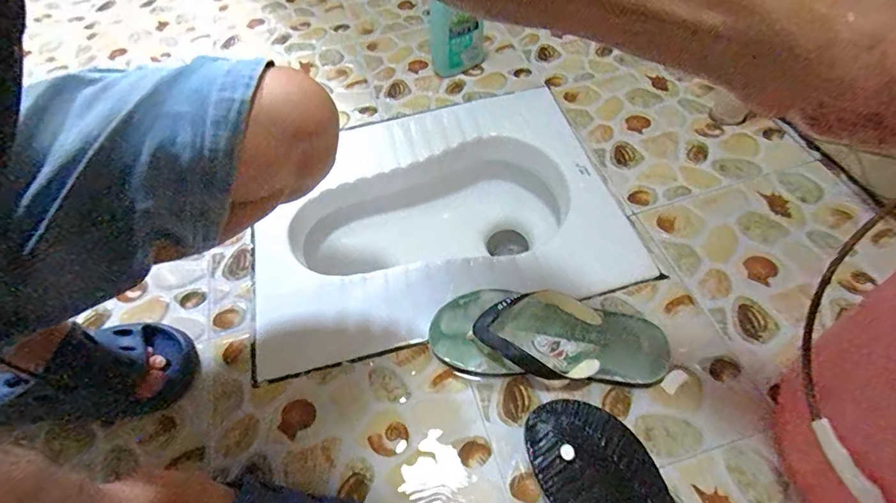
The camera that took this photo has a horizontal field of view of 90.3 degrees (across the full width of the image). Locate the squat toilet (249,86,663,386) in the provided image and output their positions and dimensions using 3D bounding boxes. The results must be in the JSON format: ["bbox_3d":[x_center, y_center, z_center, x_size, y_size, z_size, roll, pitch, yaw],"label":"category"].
[{"bbox_3d":[-0.021,-0.028,0.727,0.522,0.176,0.417,-13,56,-5],"label":"squat toilet"}]

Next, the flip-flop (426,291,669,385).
[{"bbox_3d":[0.116,0.098,0.518,0.273,0.046,0.113,8,57,9],"label":"flip-flop"}]

